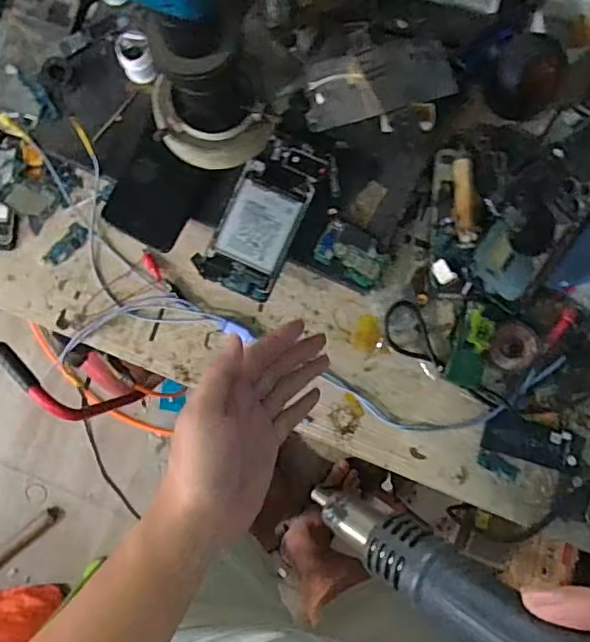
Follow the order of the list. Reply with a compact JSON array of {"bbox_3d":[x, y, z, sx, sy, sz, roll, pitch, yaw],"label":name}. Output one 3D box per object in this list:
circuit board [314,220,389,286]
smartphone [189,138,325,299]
[{"bbox_3d":[0.060,-0.067,0.572,0.071,0.023,0.048,30,88,2],"label":"circuit board"},{"bbox_3d":[-0.030,-0.102,0.549,0.074,0.009,0.155,24,87,2],"label":"smartphone"}]

